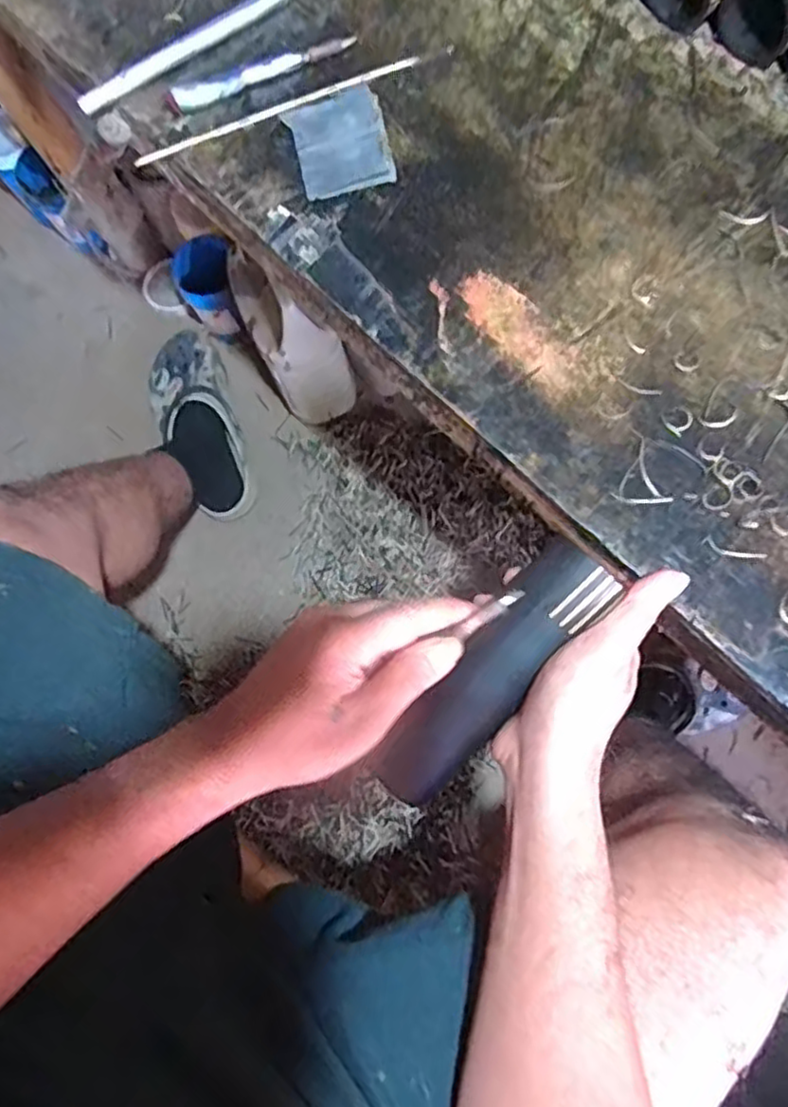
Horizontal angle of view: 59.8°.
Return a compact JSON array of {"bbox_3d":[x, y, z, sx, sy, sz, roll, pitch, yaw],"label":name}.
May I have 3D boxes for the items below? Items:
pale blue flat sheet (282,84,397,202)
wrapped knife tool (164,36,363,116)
[{"bbox_3d":[-0.035,-0.271,0.453,0.059,0.012,0.068,-13,78,-1],"label":"pale blue flat sheet"},{"bbox_3d":[-0.089,-0.326,0.465,0.132,0.010,0.022,-19,78,-3],"label":"wrapped knife tool"}]

